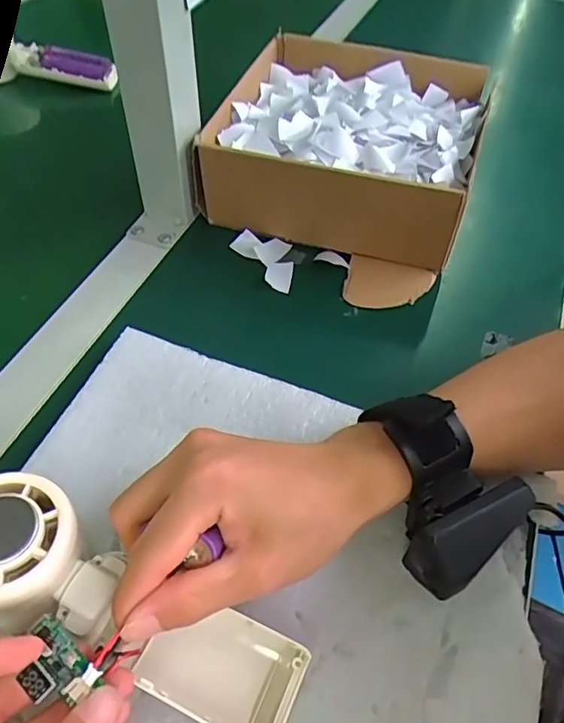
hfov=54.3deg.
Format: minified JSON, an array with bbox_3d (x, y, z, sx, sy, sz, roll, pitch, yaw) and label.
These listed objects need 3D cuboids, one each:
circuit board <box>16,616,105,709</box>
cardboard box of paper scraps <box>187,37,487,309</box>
[{"bbox_3d":[-0.088,0.117,0.211,0.034,0.011,0.022,32,57,22],"label":"circuit board"},{"bbox_3d":[0.056,-0.179,0.468,0.206,0.074,0.245,17,53,12],"label":"cardboard box of paper scraps"}]

